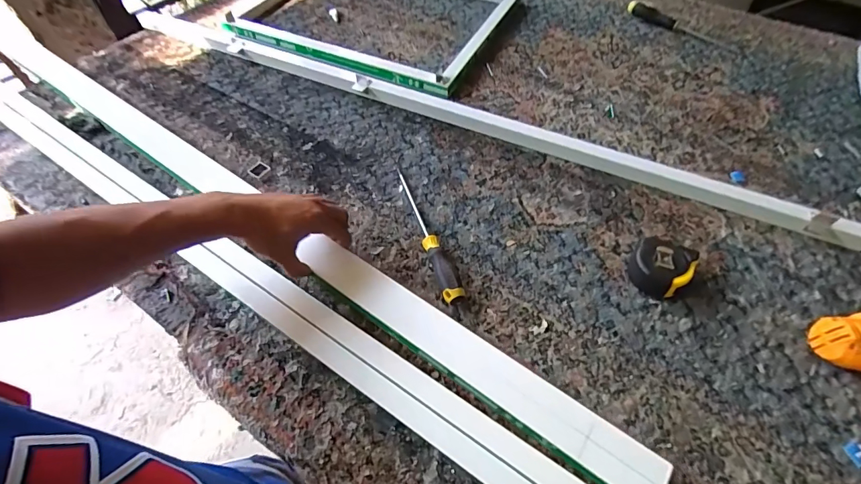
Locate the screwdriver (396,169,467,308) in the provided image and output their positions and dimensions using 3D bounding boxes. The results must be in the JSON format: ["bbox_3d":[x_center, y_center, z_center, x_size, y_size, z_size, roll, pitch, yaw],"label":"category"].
[{"bbox_3d":[-0.004,-0.021,0.553,0.030,0.028,0.241,-15,56,-10],"label":"screwdriver"}]

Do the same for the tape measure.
[{"bbox_3d":[0.285,0.032,0.502,0.066,0.048,0.063,34,62,22],"label":"tape measure"}]

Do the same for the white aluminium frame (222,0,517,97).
[{"bbox_3d":[-0.135,-0.532,0.892,0.583,0.031,0.435,21,58,15],"label":"white aluminium frame"}]

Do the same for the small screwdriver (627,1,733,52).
[{"bbox_3d":[0.531,-0.467,0.856,0.229,0.026,0.033,35,62,22],"label":"small screwdriver"}]

